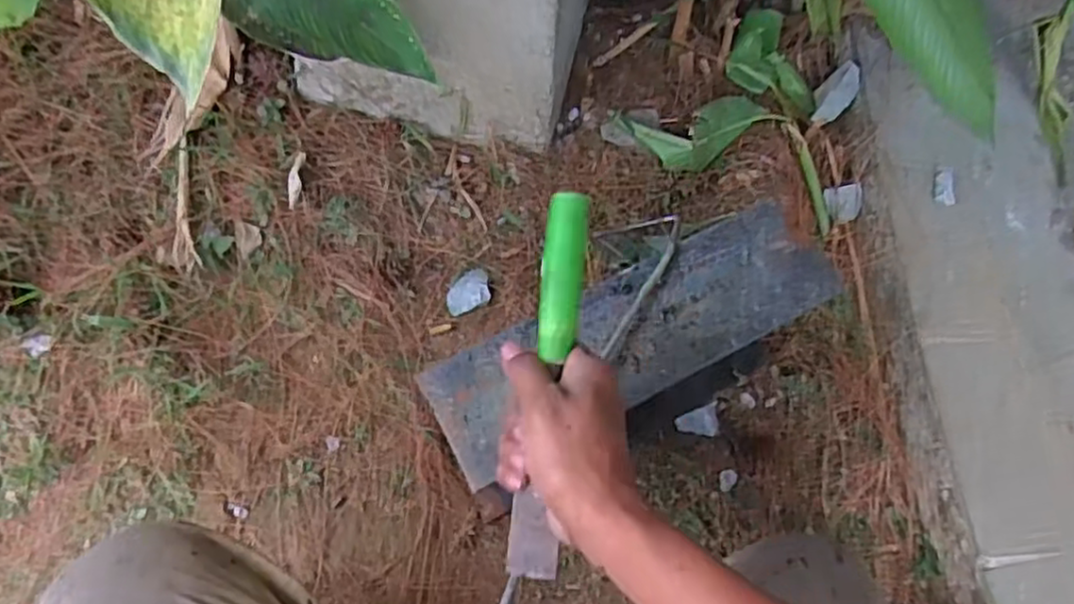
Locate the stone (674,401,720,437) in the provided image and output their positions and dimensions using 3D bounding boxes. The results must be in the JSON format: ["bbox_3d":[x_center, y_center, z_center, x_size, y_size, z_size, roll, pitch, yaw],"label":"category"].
[{"bbox_3d":[0.167,0.124,0.739,0.050,0.012,0.030,-22,72,-10],"label":"stone"}]

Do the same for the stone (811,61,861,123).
[{"bbox_3d":[0.347,-0.242,0.844,0.039,0.029,0.081,35,69,12],"label":"stone"}]

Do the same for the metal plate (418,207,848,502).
[{"bbox_3d":[0.078,0.024,0.566,0.329,0.008,0.096,-27,70,-13],"label":"metal plate"}]

